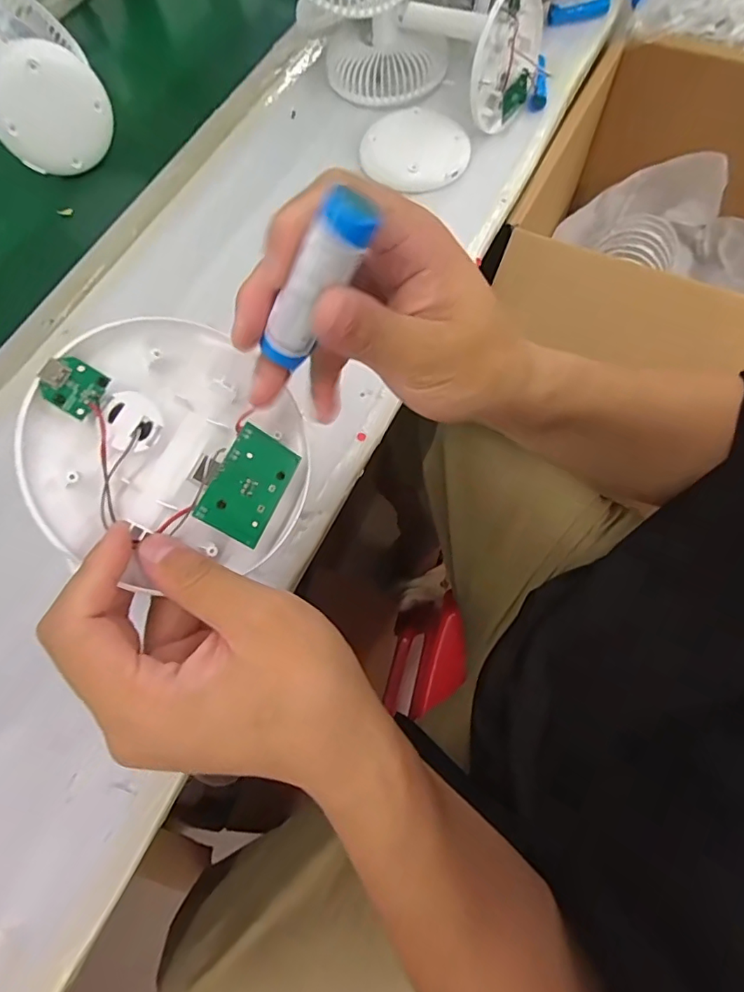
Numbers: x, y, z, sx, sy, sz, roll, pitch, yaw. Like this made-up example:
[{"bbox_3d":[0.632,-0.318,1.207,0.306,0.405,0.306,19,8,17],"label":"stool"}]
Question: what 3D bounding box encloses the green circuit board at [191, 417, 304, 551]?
[{"bbox_3d":[-0.050,-0.005,0.219,0.029,0.004,0.045,35,69,-25],"label":"green circuit board"}]

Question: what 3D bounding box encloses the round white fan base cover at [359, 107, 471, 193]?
[{"bbox_3d":[0.044,-0.346,0.523,0.102,0.016,0.097,-1,67,2],"label":"round white fan base cover"}]

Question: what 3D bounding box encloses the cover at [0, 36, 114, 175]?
[{"bbox_3d":[-0.314,-0.377,0.514,0.106,0.101,0.024,-27,69,-9],"label":"cover"}]

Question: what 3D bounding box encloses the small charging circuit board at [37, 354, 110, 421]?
[{"bbox_3d":[-0.109,-0.041,0.191,0.021,0.004,0.019,39,66,-27],"label":"small charging circuit board"}]

